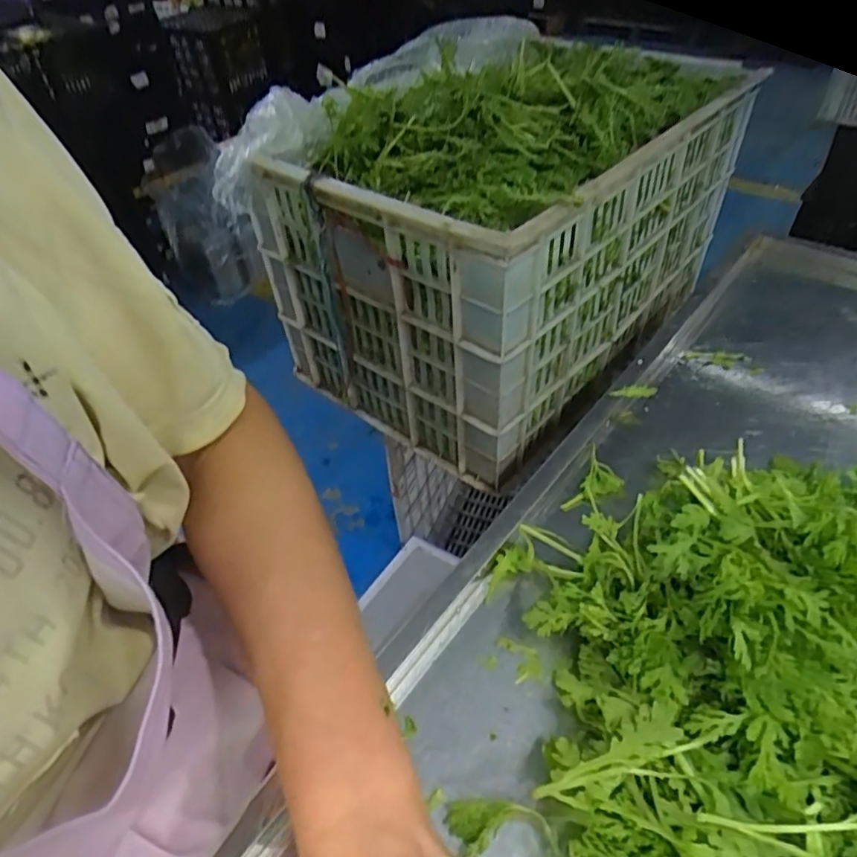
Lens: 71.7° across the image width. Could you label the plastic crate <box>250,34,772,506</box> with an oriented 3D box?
[{"bbox_3d":[0.132,-0.297,0.945,0.429,0.432,0.633,32,56,31],"label":"plastic crate"}]

